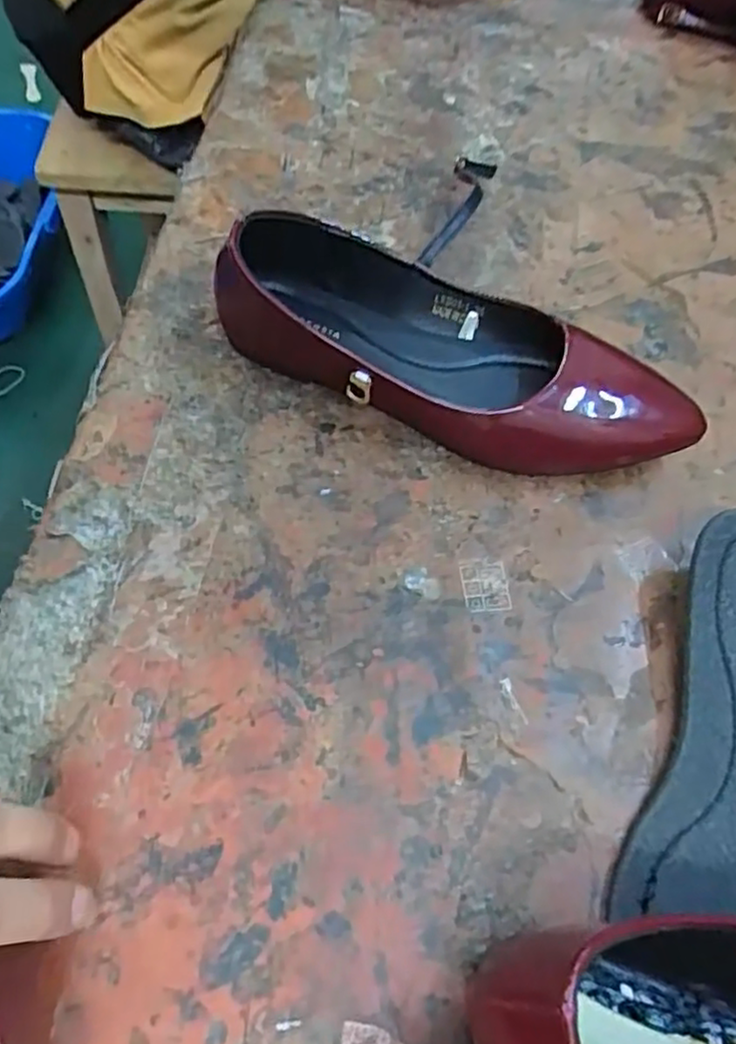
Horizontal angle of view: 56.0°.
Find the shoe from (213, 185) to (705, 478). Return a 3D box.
[{"bbox_3d":[0.039,-0.089,0.335,0.240,0.061,0.097,12,63,3],"label":"shoe"}]

